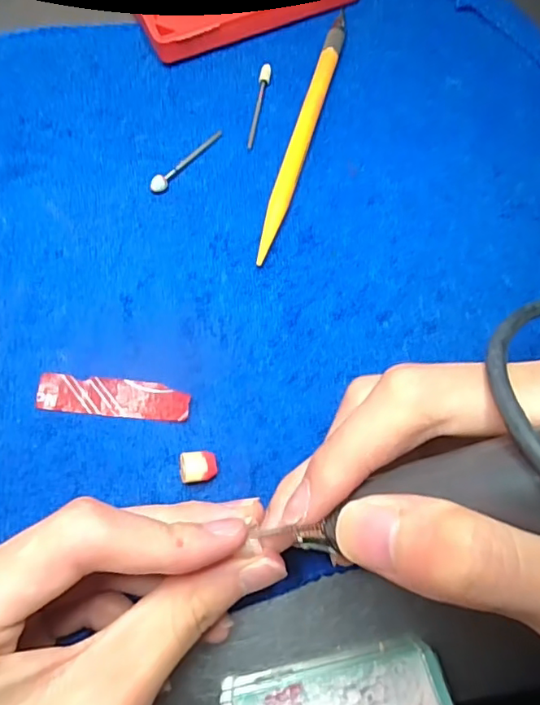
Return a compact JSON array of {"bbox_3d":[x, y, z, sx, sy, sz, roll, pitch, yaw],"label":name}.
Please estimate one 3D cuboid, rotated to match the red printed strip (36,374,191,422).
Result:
[{"bbox_3d":[-0.060,0.017,0.209,0.058,0.004,0.015,6,72,1],"label":"red printed strip"}]

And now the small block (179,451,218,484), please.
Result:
[{"bbox_3d":[-0.026,0.042,0.199,0.012,0.011,0.011,-7,72,-3],"label":"small block"}]

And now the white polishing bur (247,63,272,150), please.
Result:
[{"bbox_3d":[-0.005,-0.114,0.250,0.005,0.004,0.046,9,72,2],"label":"white polishing bur"}]

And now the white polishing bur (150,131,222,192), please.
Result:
[{"bbox_3d":[-0.037,-0.086,0.239,0.006,0.006,0.043,38,75,11],"label":"white polishing bur"}]

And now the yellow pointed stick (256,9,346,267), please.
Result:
[{"bbox_3d":[0.015,-0.098,0.244,0.009,0.008,0.134,16,72,4],"label":"yellow pointed stick"}]

